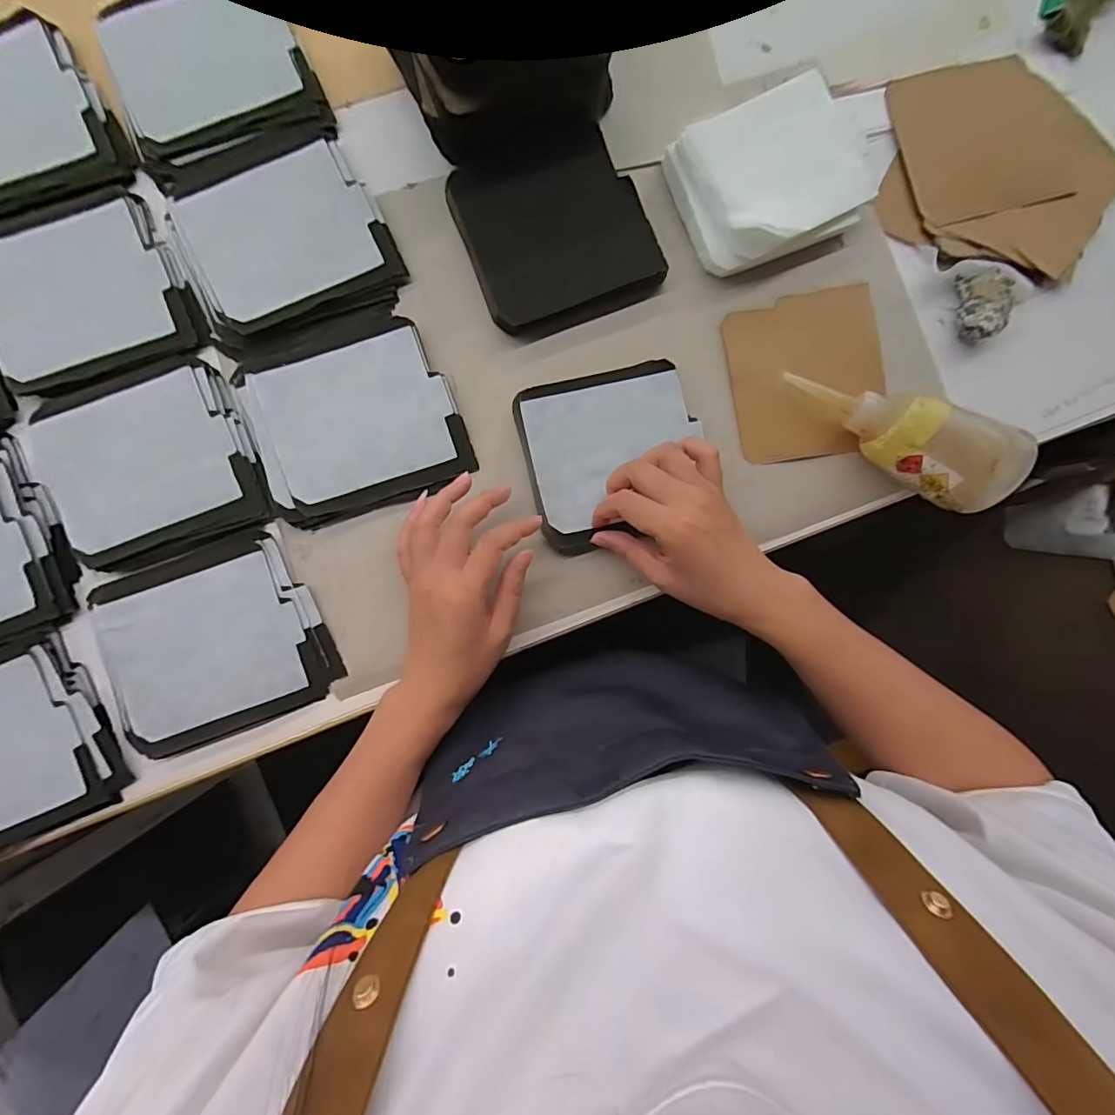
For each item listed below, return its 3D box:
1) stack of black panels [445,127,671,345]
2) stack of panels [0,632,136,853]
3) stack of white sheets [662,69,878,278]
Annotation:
[{"bbox_3d":[-0.001,-0.255,0.384,0.136,0.024,0.128,-21,89,-4],"label":"stack of black panels"},{"bbox_3d":[-0.400,0.137,0.345,0.147,0.012,0.134,-19,89,-4],"label":"stack of panels"},{"bbox_3d":[0.169,-0.297,0.381,0.138,0.033,0.113,-28,90,-4],"label":"stack of white sheets"}]

